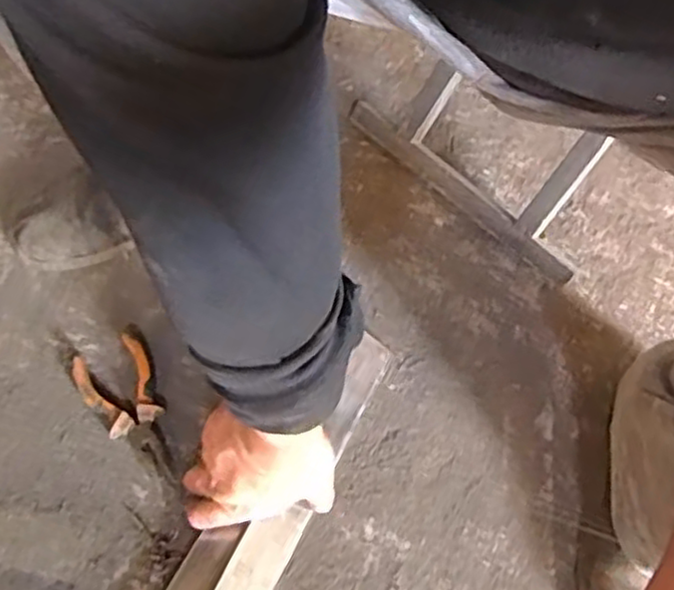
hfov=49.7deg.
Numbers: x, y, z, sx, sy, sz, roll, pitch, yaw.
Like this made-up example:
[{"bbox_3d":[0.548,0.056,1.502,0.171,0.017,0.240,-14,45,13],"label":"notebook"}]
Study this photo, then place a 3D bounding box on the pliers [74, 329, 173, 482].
[{"bbox_3d":[-0.197,0.108,0.690,0.070,0.023,0.147,-23,66,-17],"label":"pliers"}]

